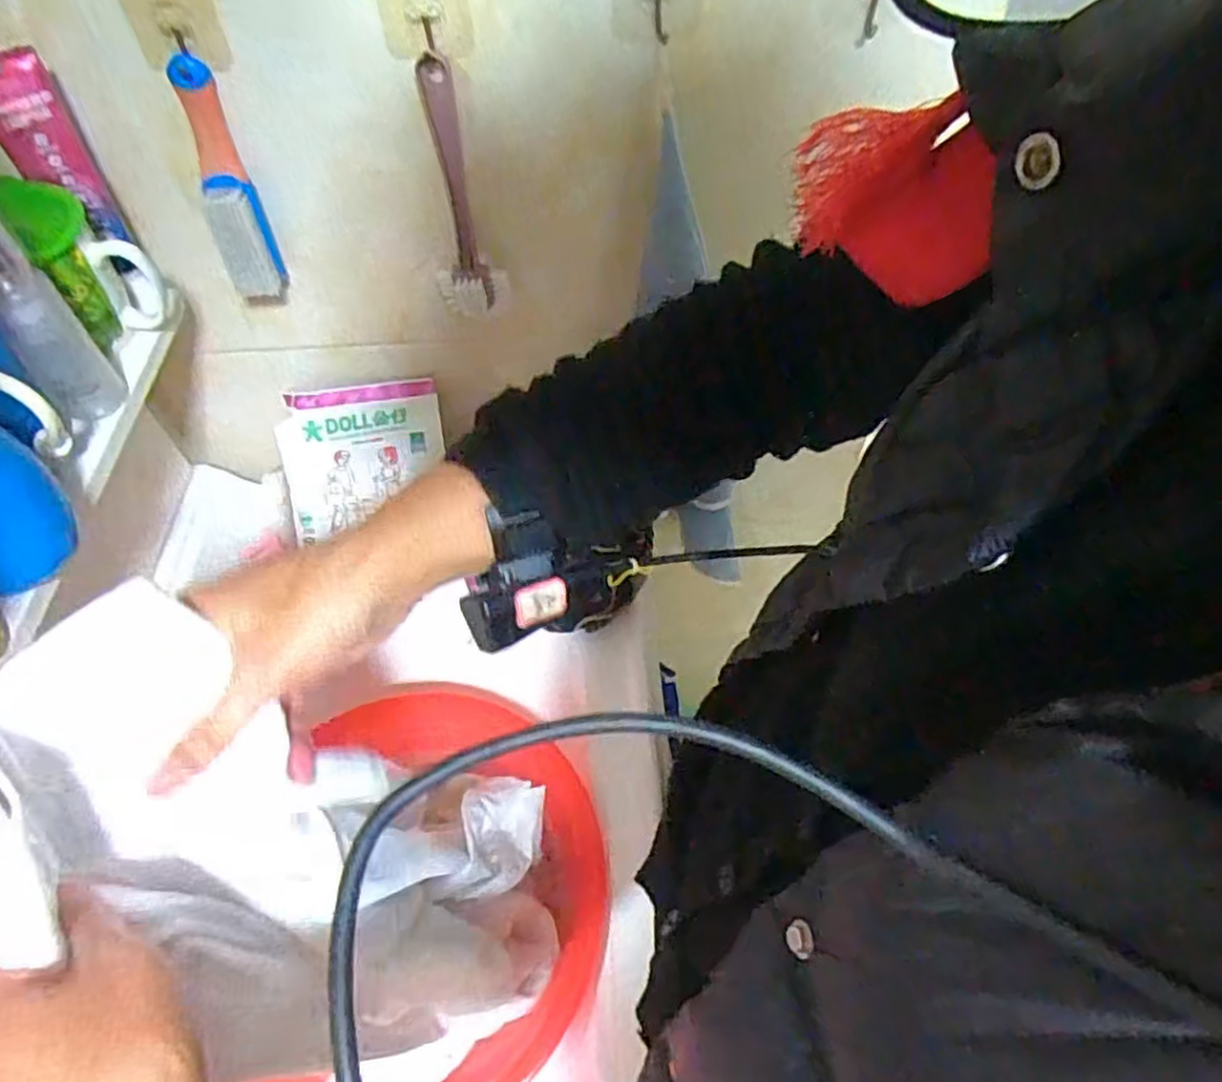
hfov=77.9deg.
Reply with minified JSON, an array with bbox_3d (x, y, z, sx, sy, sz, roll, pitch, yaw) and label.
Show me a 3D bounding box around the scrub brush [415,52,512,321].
[{"bbox_3d":[-0.121,-0.265,0.588,0.055,0.194,0.049,-15,54,-9],"label":"scrub brush"}]

